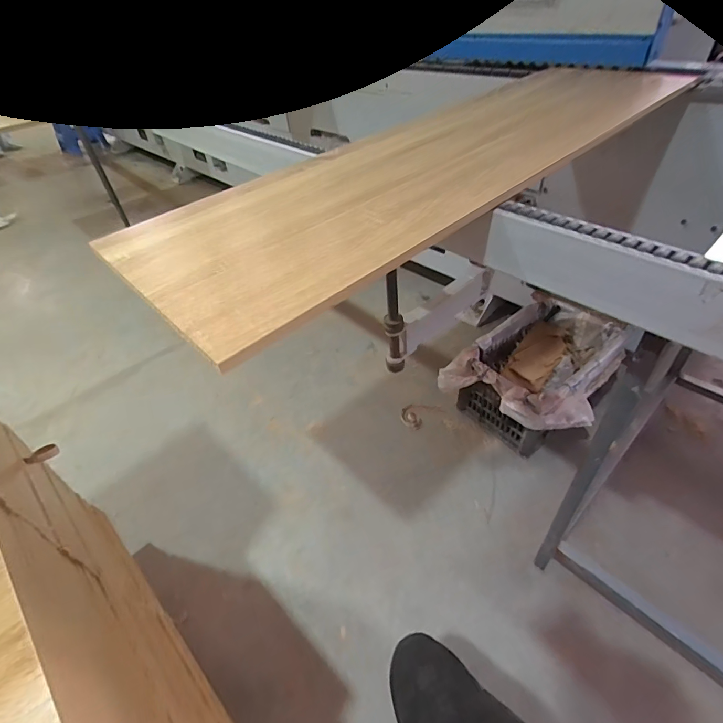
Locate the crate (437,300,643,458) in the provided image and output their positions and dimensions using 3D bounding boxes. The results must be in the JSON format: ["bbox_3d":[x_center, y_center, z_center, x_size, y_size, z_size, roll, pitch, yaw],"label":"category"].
[{"bbox_3d":[0.583,0.044,1.376,0.461,0.279,0.432,-32,48,-25],"label":"crate"}]

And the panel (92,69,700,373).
[{"bbox_3d":[0.153,-0.366,0.716,1.113,0.031,0.372,-35,49,-27],"label":"panel"}]

